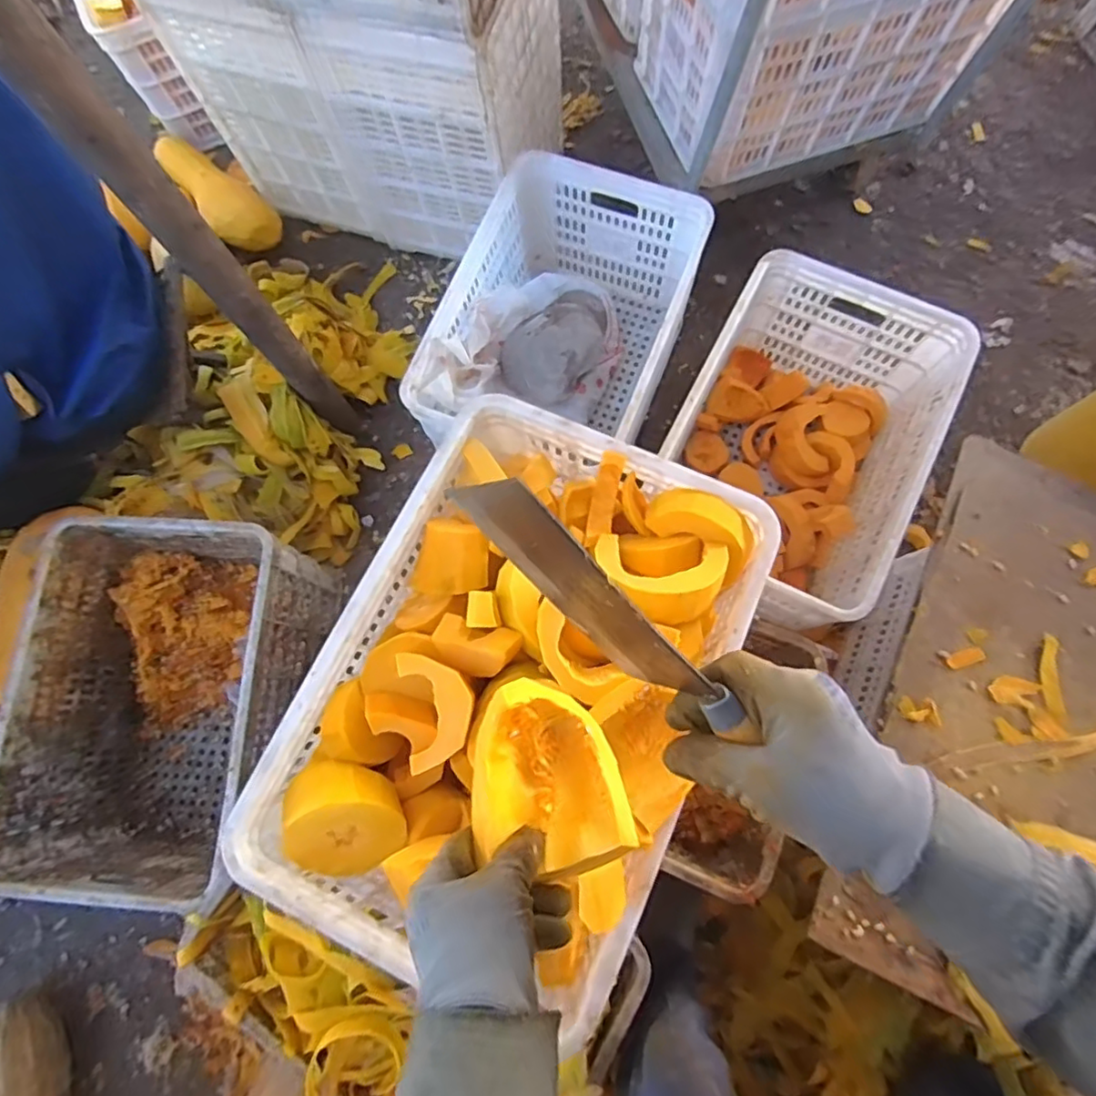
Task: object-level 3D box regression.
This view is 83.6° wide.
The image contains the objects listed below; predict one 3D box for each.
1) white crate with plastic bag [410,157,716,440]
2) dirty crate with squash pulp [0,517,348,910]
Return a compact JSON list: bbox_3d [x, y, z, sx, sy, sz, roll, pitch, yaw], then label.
[{"bbox_3d":[0.022,-0.384,1.138,0.371,0.278,0.519,21,77,7],"label":"white crate with plastic bag"},{"bbox_3d":[-0.603,0.252,1.027,0.371,0.325,0.529,5,76,3],"label":"dirty crate with squash pulp"}]

